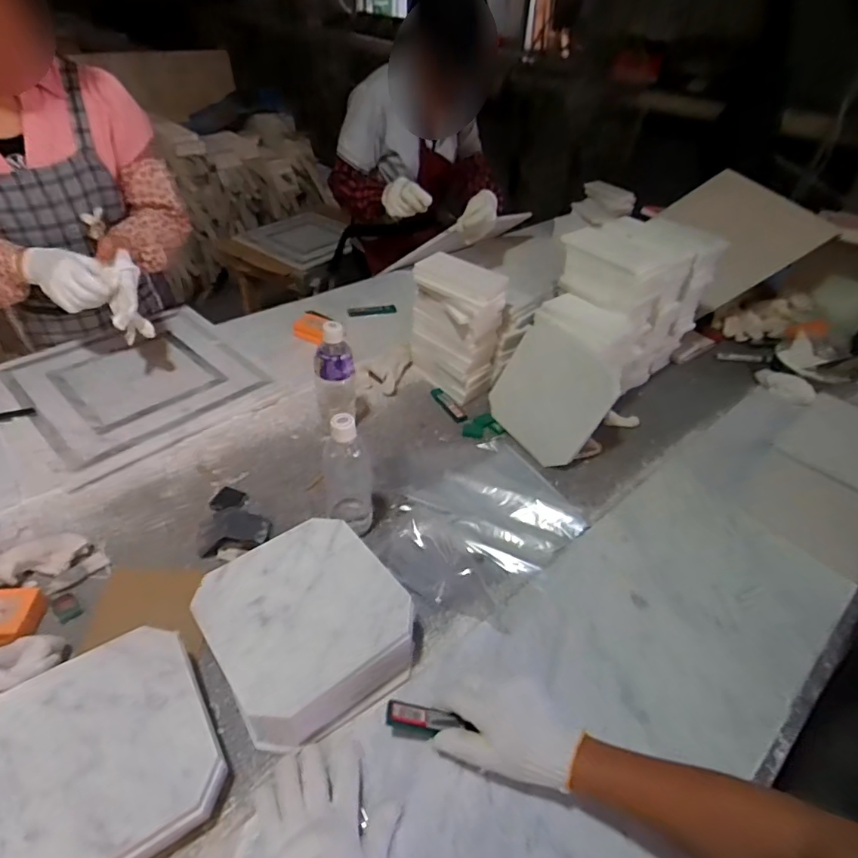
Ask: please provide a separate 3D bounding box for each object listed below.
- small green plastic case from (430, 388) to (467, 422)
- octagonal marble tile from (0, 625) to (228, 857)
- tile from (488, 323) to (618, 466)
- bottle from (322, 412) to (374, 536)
[{"bbox_3d":[0.038,-0.046,0.987,0.027,0.014,0.096,-21,48,-25],"label":"small green plastic case"},{"bbox_3d":[-0.314,0.306,0.482,0.198,0.020,0.201,-23,49,-27],"label":"octagonal marble tile"},{"bbox_3d":[0.208,-0.061,0.902,0.194,0.198,0.016,43,21,28],"label":"tile"},{"bbox_3d":[-0.110,0.074,0.707,0.066,0.208,0.056,-6,43,-11],"label":"bottle"}]

